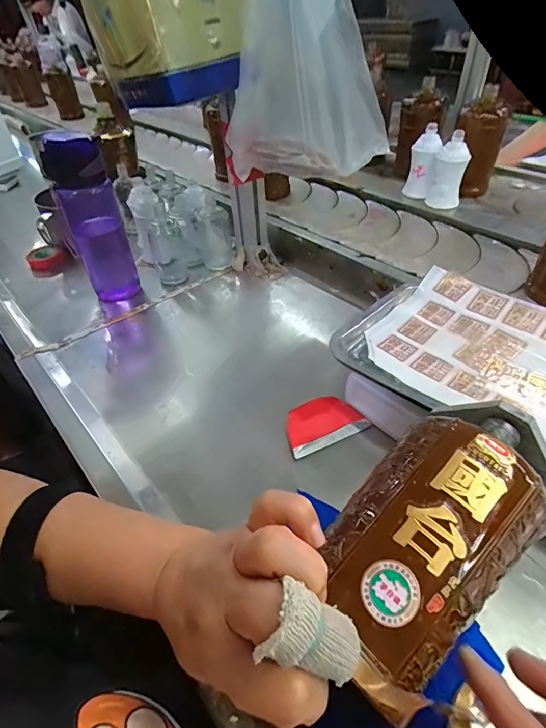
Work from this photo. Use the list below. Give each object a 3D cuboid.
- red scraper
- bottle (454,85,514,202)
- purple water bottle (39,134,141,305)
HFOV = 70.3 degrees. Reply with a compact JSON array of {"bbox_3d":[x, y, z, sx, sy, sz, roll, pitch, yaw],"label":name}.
[{"bbox_3d":[0.054,0.062,0.419,0.088,0.014,0.052,-20,46,-15],"label":"red scraper"},{"bbox_3d":[0.381,-0.416,0.739,0.076,0.171,0.078,-26,49,-21],"label":"bottle"},{"bbox_3d":[-0.263,-0.207,0.571,0.078,0.227,0.074,-22,47,-17],"label":"purple water bottle"}]

